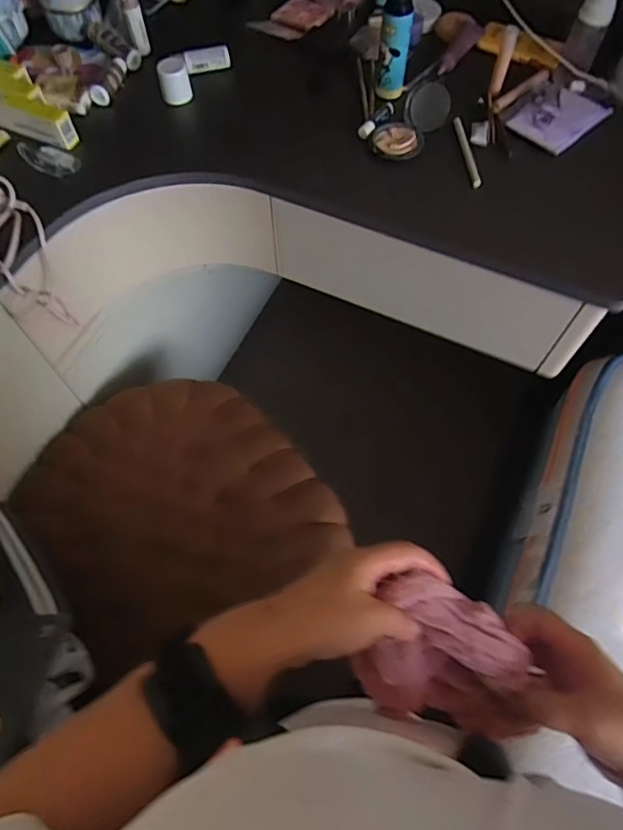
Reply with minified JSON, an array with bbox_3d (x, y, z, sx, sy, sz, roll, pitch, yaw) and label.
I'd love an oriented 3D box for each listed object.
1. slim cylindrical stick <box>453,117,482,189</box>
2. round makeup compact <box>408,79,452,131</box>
[{"bbox_3d":[0.207,-0.356,0.724,0.013,0.011,0.131,-4,62,-3],"label":"slim cylindrical stick"},{"bbox_3d":[0.160,-0.420,0.726,0.016,0.056,0.068,-29,72,-40],"label":"round makeup compact"}]

